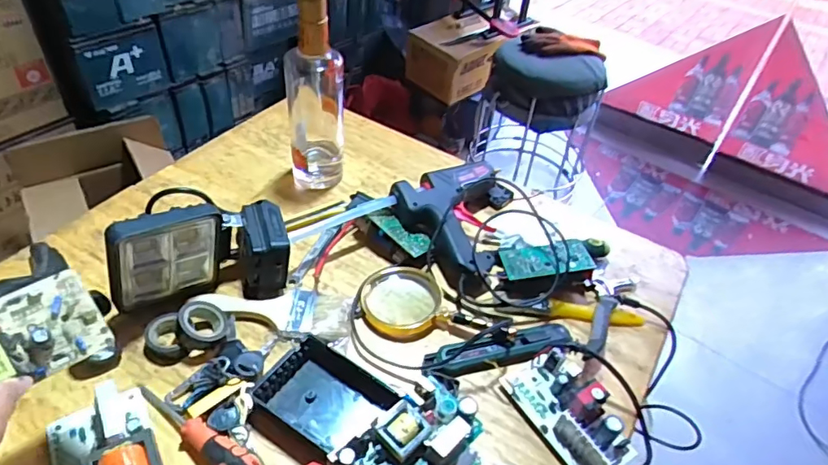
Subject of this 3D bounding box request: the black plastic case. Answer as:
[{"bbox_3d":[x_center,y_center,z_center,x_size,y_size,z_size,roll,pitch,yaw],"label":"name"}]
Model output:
[{"bbox_3d":[-0.087,0.154,0.510,0.106,0.025,0.090,33,50,25],"label":"black plastic case"}]

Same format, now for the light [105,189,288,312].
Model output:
[{"bbox_3d":[-0.224,0.012,0.573,0.172,0.108,0.089,-8,46,-15],"label":"light"}]

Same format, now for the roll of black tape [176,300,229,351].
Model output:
[{"bbox_3d":[-0.215,0.094,0.546,0.049,0.019,0.045,29,43,-32],"label":"roll of black tape"}]

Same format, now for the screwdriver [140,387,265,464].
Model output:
[{"bbox_3d":[-0.185,0.173,0.475,0.155,0.030,0.030,32,49,24],"label":"screwdriver"}]

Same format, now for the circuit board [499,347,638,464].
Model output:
[{"bbox_3d":[0.150,0.170,0.518,0.070,0.042,0.127,-23,51,-27],"label":"circuit board"}]

